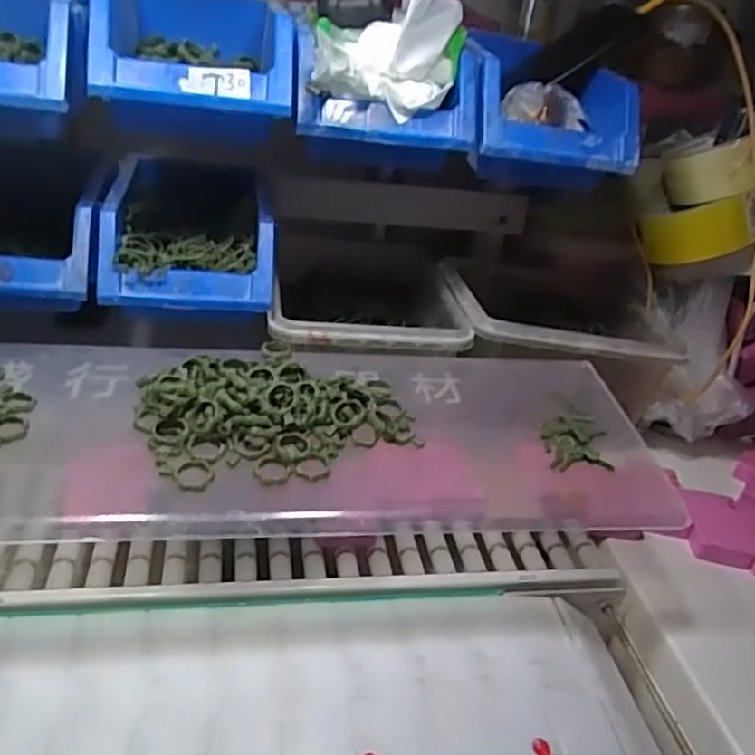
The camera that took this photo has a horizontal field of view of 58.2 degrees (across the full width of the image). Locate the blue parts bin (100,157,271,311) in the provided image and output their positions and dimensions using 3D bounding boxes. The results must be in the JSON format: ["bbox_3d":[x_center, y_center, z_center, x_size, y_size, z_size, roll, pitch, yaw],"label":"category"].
[{"bbox_3d":[-0.150,-0.116,0.553,0.124,0.079,0.180,2,32,-13],"label":"blue parts bin"}]

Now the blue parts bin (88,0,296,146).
[{"bbox_3d":[-0.129,-0.233,0.479,0.122,0.062,0.174,0,32,-15],"label":"blue parts bin"}]

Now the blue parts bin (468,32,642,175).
[{"bbox_3d":[0.125,-0.192,0.503,0.125,0.080,0.089,-2,32,-18],"label":"blue parts bin"}]

